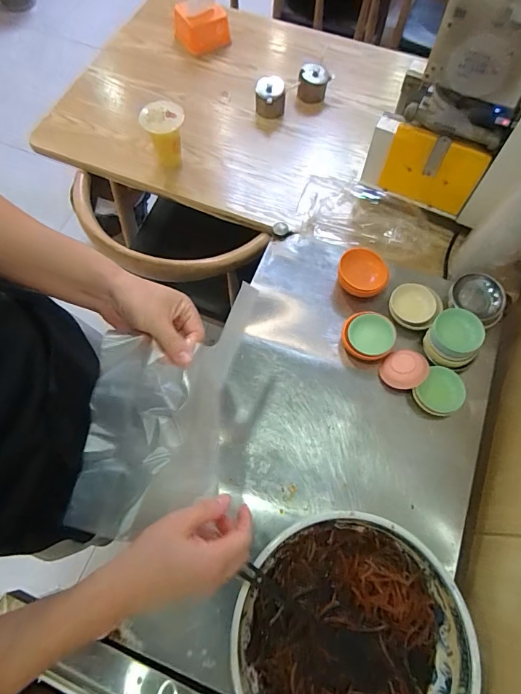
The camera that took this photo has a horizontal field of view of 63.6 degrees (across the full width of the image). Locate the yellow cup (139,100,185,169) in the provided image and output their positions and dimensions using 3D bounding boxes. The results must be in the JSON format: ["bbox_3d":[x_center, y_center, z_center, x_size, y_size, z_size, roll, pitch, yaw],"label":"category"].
[{"bbox_3d":[-0.213,-0.477,0.961,0.091,0.131,0.093,0,67,0],"label":"yellow cup"}]

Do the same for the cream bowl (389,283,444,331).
[{"bbox_3d":[0.295,-0.082,0.801,0.088,0.038,0.092,0,67,0],"label":"cream bowl"}]

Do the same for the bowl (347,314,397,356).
[{"bbox_3d":[0.204,-0.021,0.780,0.082,0.041,0.082,17,68,7],"label":"bowl"}]

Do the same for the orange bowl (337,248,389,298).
[{"bbox_3d":[0.200,-0.143,0.821,0.095,0.048,0.089,0,67,0],"label":"orange bowl"}]

